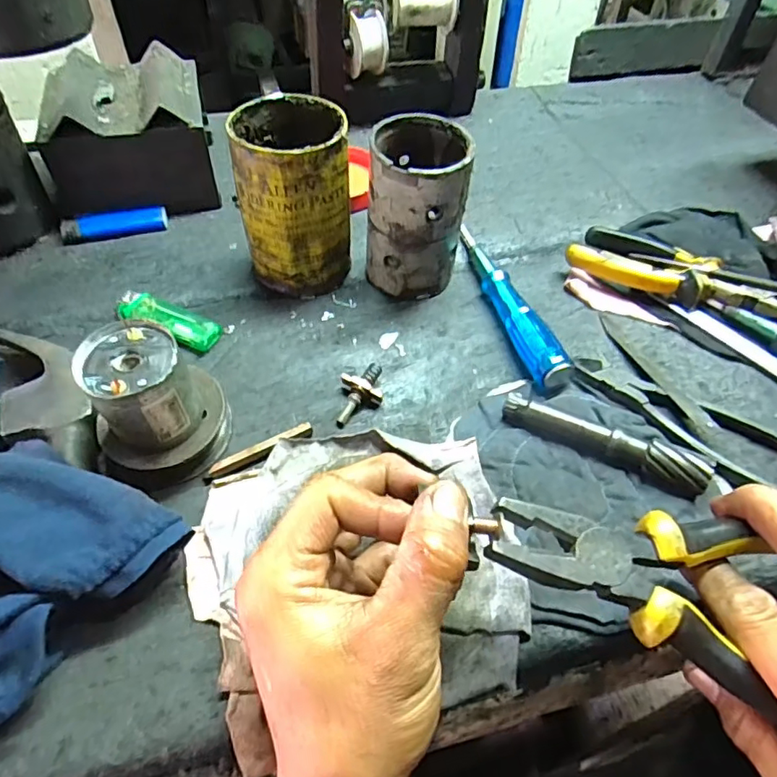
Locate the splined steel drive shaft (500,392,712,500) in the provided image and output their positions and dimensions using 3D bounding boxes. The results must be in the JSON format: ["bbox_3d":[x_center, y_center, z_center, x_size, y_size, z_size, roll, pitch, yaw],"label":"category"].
[{"bbox_3d":[0.122,0.029,0.323,0.115,0.024,0.015,27,57,18],"label":"splined steel drive shaft"}]

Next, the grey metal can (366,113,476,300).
[{"bbox_3d":[0.020,-0.124,0.398,0.068,0.108,0.068,1,53,-1],"label":"grey metal can"}]

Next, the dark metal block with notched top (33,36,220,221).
[{"bbox_3d":[-0.213,-0.211,0.465,0.126,0.085,0.117,-11,54,-9],"label":"dark metal block with notched top"}]

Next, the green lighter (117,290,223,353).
[{"bbox_3d":[-0.154,-0.047,0.389,0.077,0.011,0.026,22,56,15],"label":"green lighter"}]

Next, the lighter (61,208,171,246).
[{"bbox_3d":[-0.222,-0.133,0.452,0.080,0.011,0.022,-12,54,-10],"label":"lighter"}]

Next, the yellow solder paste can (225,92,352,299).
[{"bbox_3d":[-0.064,-0.132,0.393,0.072,0.112,0.074,1,53,-1],"label":"yellow solder paste can"}]

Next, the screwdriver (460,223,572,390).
[{"bbox_3d":[0.082,-0.067,0.405,0.023,0.029,0.166,-13,54,-11],"label":"screwdriver"}]

